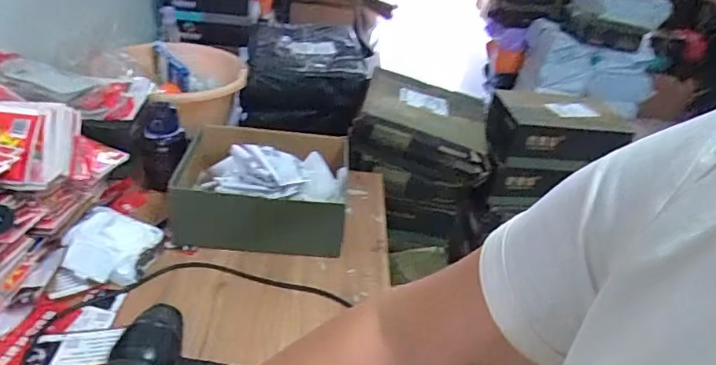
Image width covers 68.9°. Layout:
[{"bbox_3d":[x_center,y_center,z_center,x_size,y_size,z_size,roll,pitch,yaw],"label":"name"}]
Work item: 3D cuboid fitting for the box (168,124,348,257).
[{"bbox_3d":[-0.190,0.001,1.035,0.338,0.180,0.286,2,32,-9],"label":"box"}]

